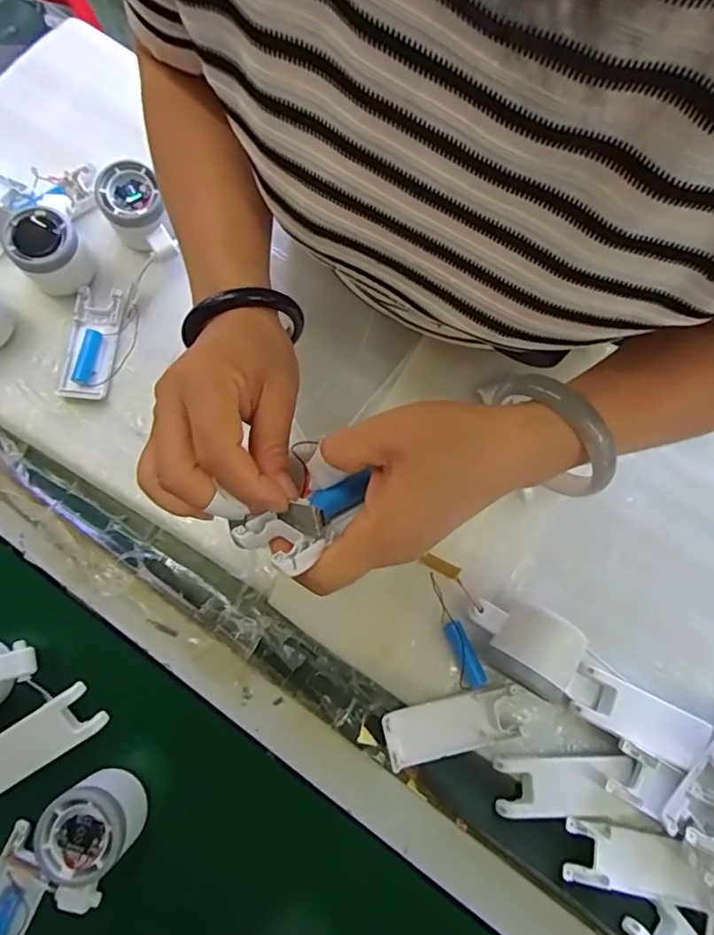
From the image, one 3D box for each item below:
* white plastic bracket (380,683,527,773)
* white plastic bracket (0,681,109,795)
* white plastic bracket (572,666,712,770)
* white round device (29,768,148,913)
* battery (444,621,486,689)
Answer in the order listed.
[{"bbox_3d":[0.072,0.195,0.414,0.103,0.022,0.040,-14,77,-2],"label":"white plastic bracket"},{"bbox_3d":[-0.244,0.207,0.413,0.102,0.009,0.040,-32,93,-2],"label":"white plastic bracket"},{"bbox_3d":[0.212,0.187,0.408,0.100,0.022,0.038,26,79,7],"label":"white plastic bracket"},{"bbox_3d":[-0.193,0.264,0.388,0.060,0.046,0.084,30,79,8],"label":"white round device"},{"bbox_3d":[0.081,0.142,0.416,0.014,0.017,0.048,-24,77,-4],"label":"battery"}]

